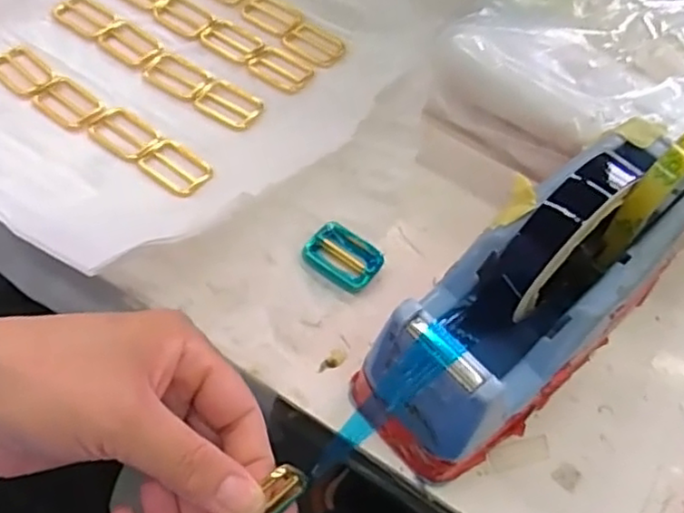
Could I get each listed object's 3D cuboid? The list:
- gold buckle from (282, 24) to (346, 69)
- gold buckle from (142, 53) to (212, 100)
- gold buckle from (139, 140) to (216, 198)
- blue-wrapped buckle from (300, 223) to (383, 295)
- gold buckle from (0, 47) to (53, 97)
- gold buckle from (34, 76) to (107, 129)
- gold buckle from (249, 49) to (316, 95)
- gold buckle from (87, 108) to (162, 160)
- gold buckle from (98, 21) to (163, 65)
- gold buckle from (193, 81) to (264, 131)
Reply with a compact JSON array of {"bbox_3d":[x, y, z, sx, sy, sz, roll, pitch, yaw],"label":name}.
[{"bbox_3d":[-0.021,-0.159,0.495,0.046,0.004,0.030,29,62,12],"label":"gold buckle"},{"bbox_3d":[-0.118,-0.132,0.472,0.044,0.005,0.029,24,61,9],"label":"gold buckle"},{"bbox_3d":[-0.109,-0.059,0.427,0.046,0.004,0.035,33,63,14],"label":"gold buckle"},{"bbox_3d":[0.001,0.000,0.396,0.046,0.011,0.030,35,63,15],"label":"blue-wrapped buckle"},{"bbox_3d":[-0.222,-0.130,0.457,0.044,0.005,0.032,34,63,15],"label":"gold buckle"},{"bbox_3d":[-0.187,-0.105,0.450,0.047,0.004,0.030,34,63,15],"label":"gold buckle"},{"bbox_3d":[-0.044,-0.137,0.479,0.046,0.004,0.032,31,63,13],"label":"gold buckle"},{"bbox_3d":[-0.146,-0.083,0.439,0.043,0.004,0.031,34,63,15],"label":"gold buckle"},{"bbox_3d":[-0.153,-0.156,0.480,0.042,0.005,0.032,41,65,18],"label":"gold buckle"},{"bbox_3d":[-0.079,-0.106,0.458,0.046,0.004,0.032,32,63,14],"label":"gold buckle"}]

